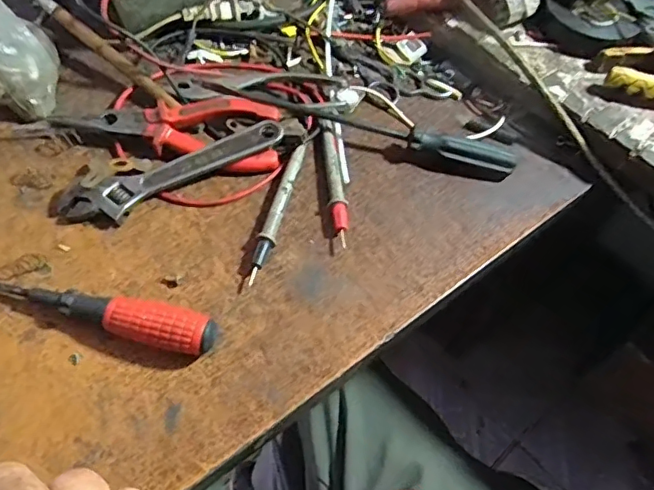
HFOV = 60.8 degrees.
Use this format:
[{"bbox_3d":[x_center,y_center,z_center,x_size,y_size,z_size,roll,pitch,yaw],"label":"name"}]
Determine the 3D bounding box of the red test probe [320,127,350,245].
[{"bbox_3d":[0.005,-0.041,0.374,0.011,0.011,0.095,-4,58,-7],"label":"red test probe"}]

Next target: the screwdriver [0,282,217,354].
[{"bbox_3d":[-0.140,0.034,0.300,0.163,0.021,0.021,12,57,3],"label":"screwdriver"}]

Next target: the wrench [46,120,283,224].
[{"bbox_3d":[-0.098,-0.044,0.355,0.147,0.019,0.033,-18,61,-15],"label":"wrench"}]

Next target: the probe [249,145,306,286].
[{"bbox_3d":[-0.031,-0.023,0.356,0.010,0.011,0.107,13,57,4],"label":"probe"}]

